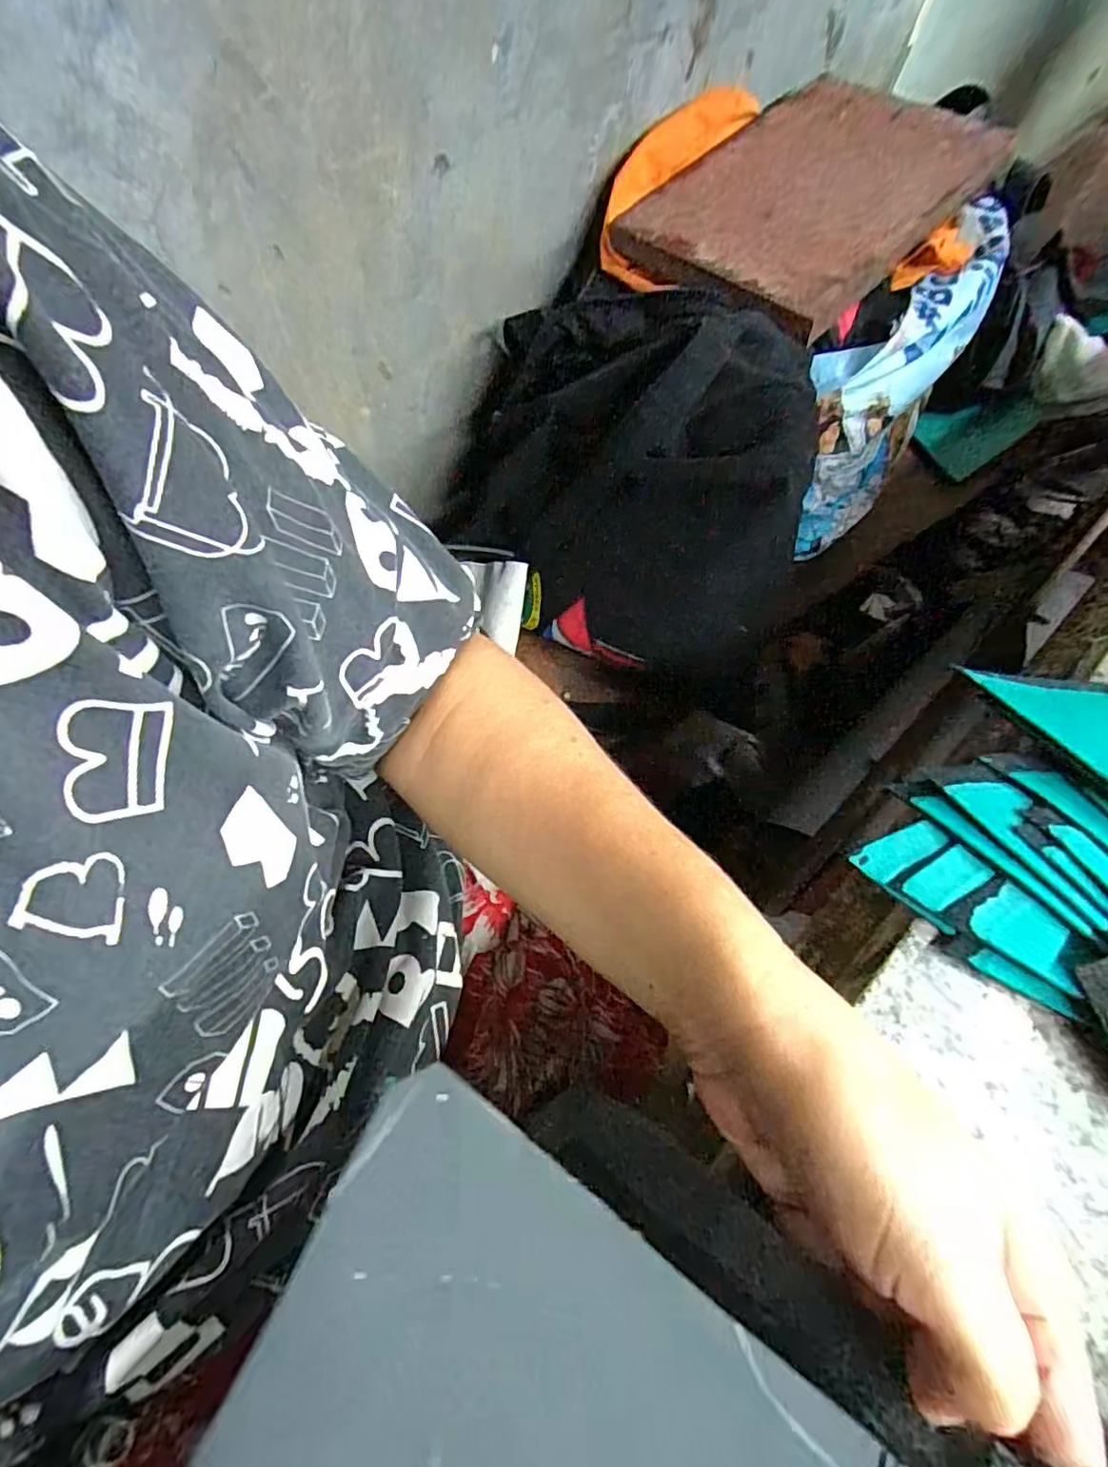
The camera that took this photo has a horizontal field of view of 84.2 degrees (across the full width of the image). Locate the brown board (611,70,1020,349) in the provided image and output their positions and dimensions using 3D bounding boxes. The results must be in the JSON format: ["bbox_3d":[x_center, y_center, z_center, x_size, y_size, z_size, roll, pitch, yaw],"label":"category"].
[{"bbox_3d":[0.197,-0.422,0.476,0.189,0.022,0.294,41,75,20],"label":"brown board"}]

